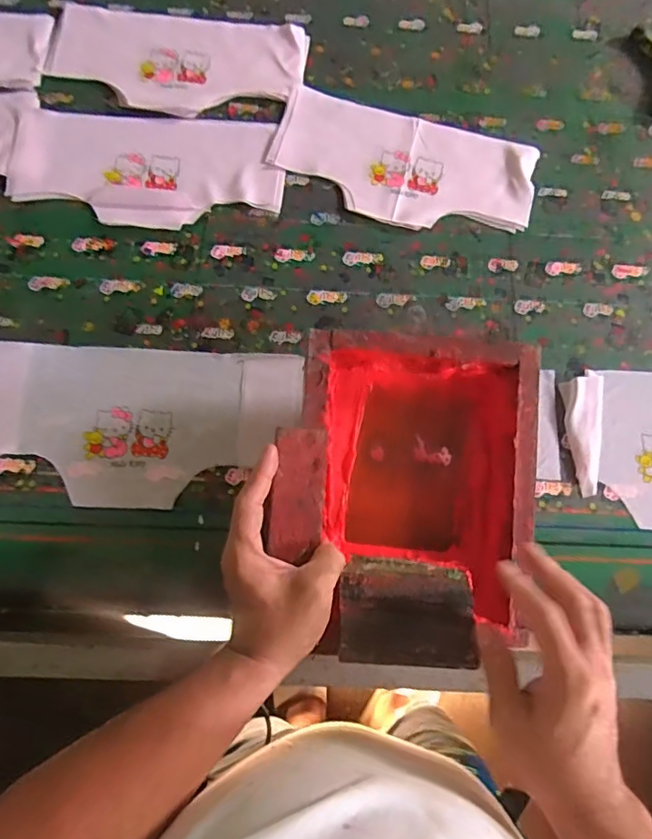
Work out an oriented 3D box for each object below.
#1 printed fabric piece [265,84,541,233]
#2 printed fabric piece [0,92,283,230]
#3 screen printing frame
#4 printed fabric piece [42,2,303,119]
[{"bbox_3d":[0.090,-0.298,0.649,0.305,0.009,0.152,18,73,4],"label":"printed fabric piece"},{"bbox_3d":[-0.207,-0.298,0.639,0.313,0.007,0.163,11,72,1],"label":"printed fabric piece"},{"bbox_3d":[0.068,0.062,0.486,0.228,0.080,0.272,8,80,-12],"label":"screen printing frame"},{"bbox_3d":[-0.188,-0.449,0.685,0.314,0.006,0.155,7,72,0],"label":"printed fabric piece"}]

